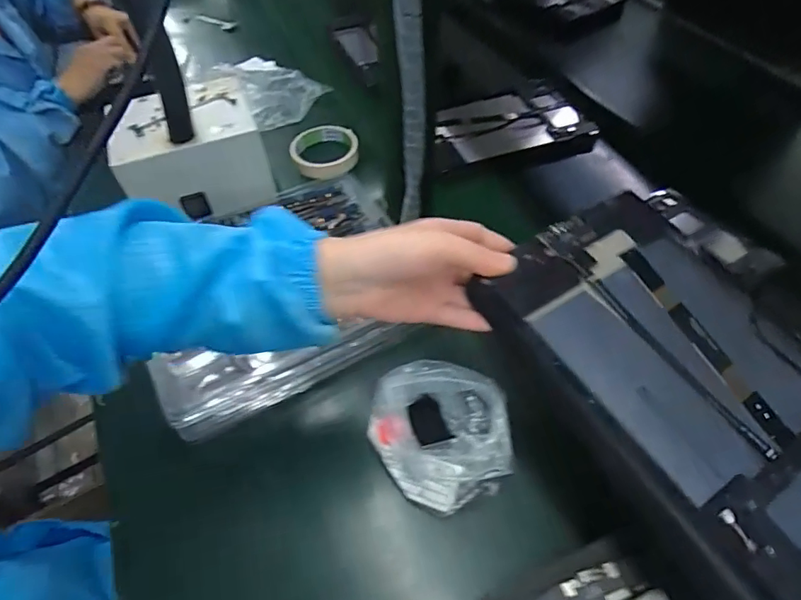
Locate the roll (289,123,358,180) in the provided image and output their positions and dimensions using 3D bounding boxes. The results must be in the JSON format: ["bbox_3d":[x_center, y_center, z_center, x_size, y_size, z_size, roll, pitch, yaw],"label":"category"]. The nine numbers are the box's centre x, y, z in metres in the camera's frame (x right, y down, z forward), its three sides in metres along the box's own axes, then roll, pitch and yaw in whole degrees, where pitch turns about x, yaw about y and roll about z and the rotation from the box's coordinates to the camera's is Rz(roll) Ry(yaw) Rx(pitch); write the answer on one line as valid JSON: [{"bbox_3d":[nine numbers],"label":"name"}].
[{"bbox_3d":[-0.104,-0.205,0.685,0.089,0.030,0.089,-7,54,-3],"label":"roll"}]

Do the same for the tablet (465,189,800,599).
[{"bbox_3d":[0.180,0.034,0.300,0.183,0.012,0.233,-28,62,-20],"label":"tablet"}]

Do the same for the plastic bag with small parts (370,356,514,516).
[{"bbox_3d":[0.030,0.108,0.408,0.104,0.068,0.109,-7,54,-3],"label":"plastic bag with small parts"}]

